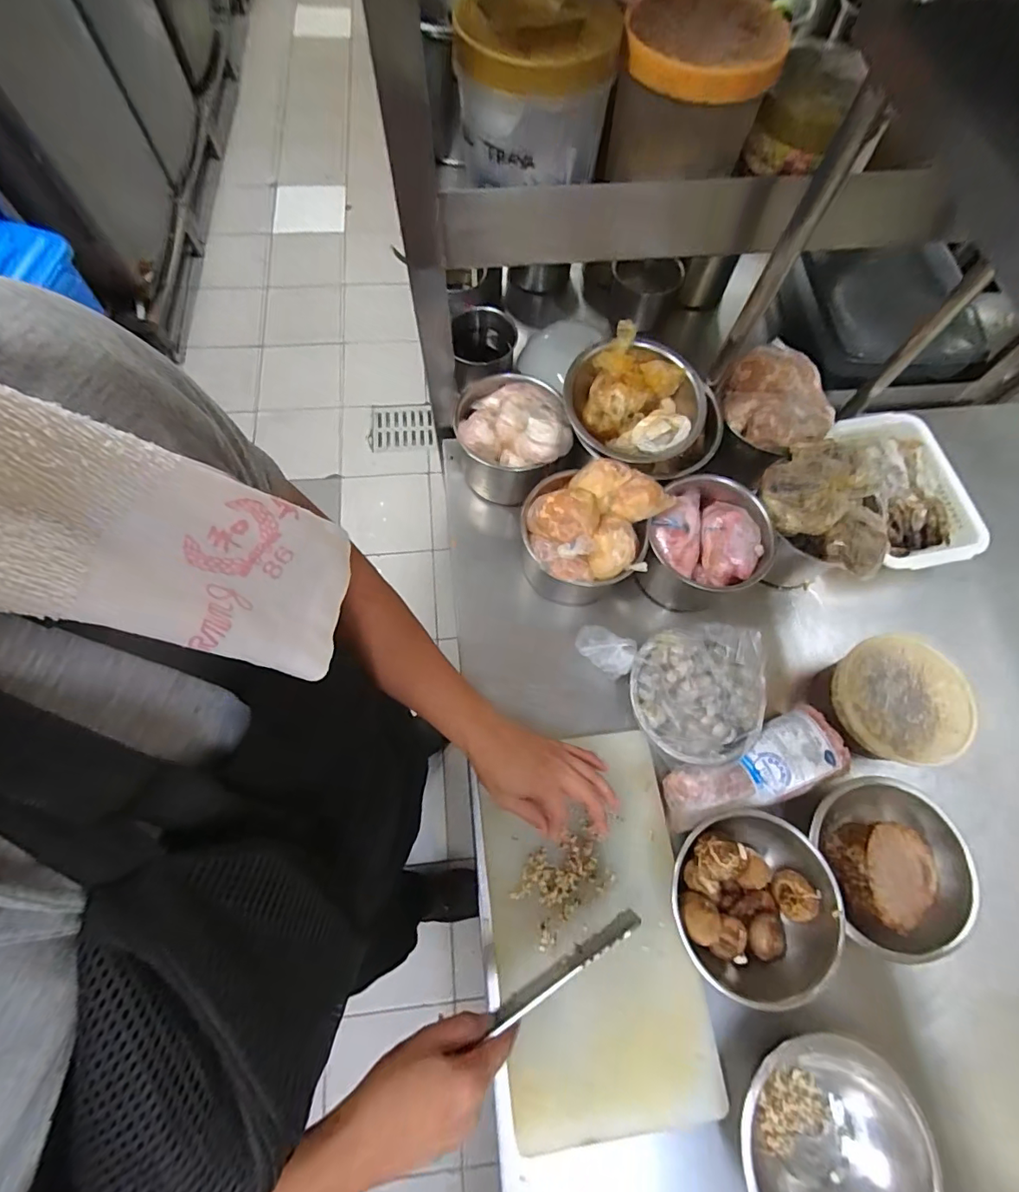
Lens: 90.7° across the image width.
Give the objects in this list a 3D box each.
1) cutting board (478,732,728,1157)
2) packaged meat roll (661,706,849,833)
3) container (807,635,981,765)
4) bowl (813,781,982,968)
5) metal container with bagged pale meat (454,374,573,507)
[{"bbox_3d":[0.089,0.349,0.540,0.211,0.023,0.361,-7,70,-6],"label":"cutting board"},{"bbox_3d":[0.281,0.204,0.576,0.211,0.040,0.078,-22,72,-11],"label":"packaged meat roll"},{"bbox_3d":[0.452,0.131,0.613,0.153,0.091,0.138,-2,69,-4],"label":"container"},{"bbox_3d":[0.430,0.294,0.556,0.154,0.058,0.165,1,69,-3],"label":"bowl"},{"bbox_3d":[0.001,-0.219,0.684,0.138,0.127,0.147,1,69,-3],"label":"metal container with bagged pale meat"}]

